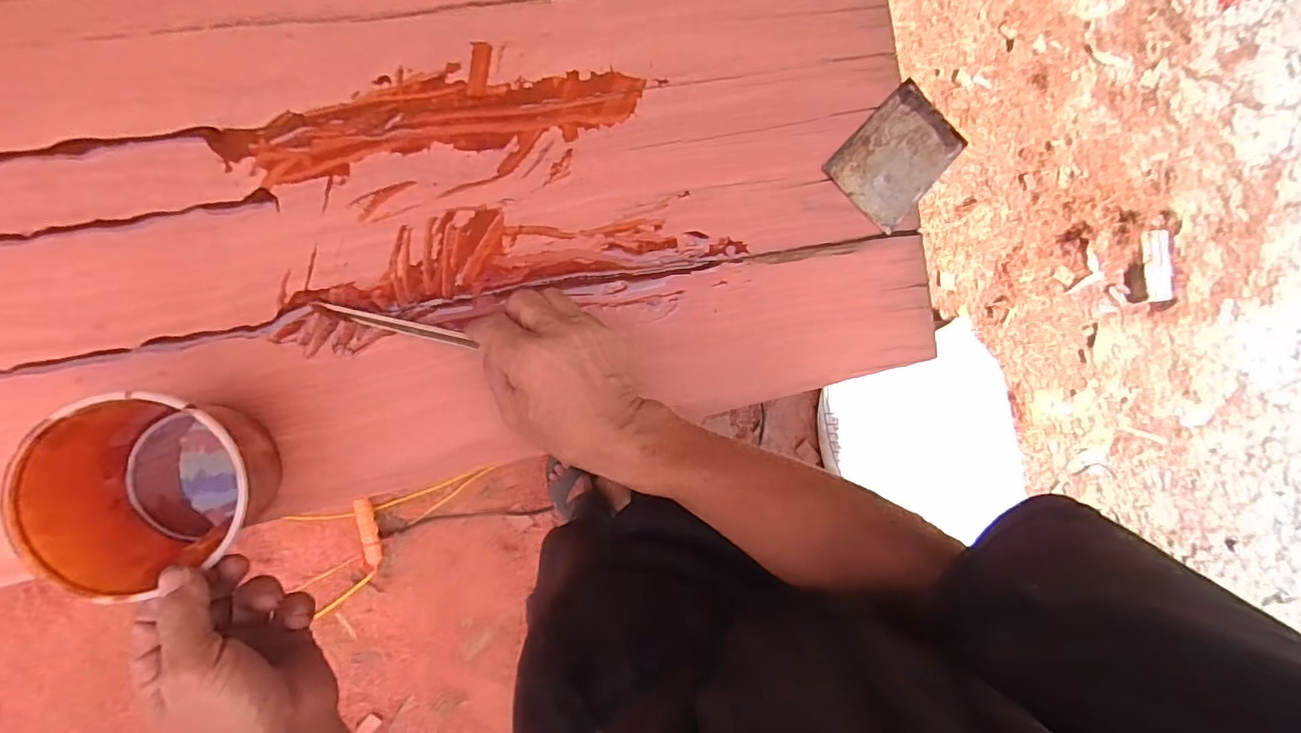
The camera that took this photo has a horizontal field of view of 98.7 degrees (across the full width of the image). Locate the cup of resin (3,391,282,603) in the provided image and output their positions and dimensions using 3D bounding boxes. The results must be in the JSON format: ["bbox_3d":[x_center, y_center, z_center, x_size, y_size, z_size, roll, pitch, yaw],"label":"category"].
[{"bbox_3d":[-0.292,0.072,0.341,0.112,0.073,0.107,0,87,-8],"label":"cup of resin"}]

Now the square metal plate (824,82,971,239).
[{"bbox_3d":[0.208,-0.177,0.468,0.077,0.004,0.114,43,83,-4],"label":"square metal plate"}]

